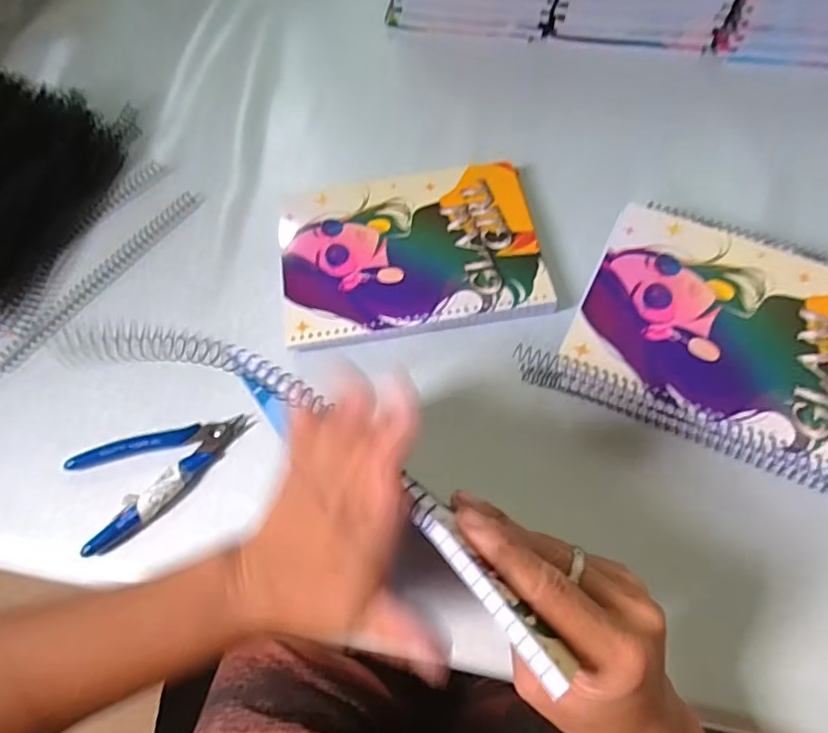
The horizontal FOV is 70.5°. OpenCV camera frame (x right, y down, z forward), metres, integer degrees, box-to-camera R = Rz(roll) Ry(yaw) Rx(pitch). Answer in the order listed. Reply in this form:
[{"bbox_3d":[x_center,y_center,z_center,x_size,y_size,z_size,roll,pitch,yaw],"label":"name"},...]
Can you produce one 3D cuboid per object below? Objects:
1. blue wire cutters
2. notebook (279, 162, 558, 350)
[{"bbox_3d":[-0.172,0.062,0.397,0.118,0.014,0.069,-32,65,-12],"label":"blue wire cutters"},{"bbox_3d":[-0.002,-0.089,0.463,0.198,0.019,0.145,-8,62,-1],"label":"notebook"}]

